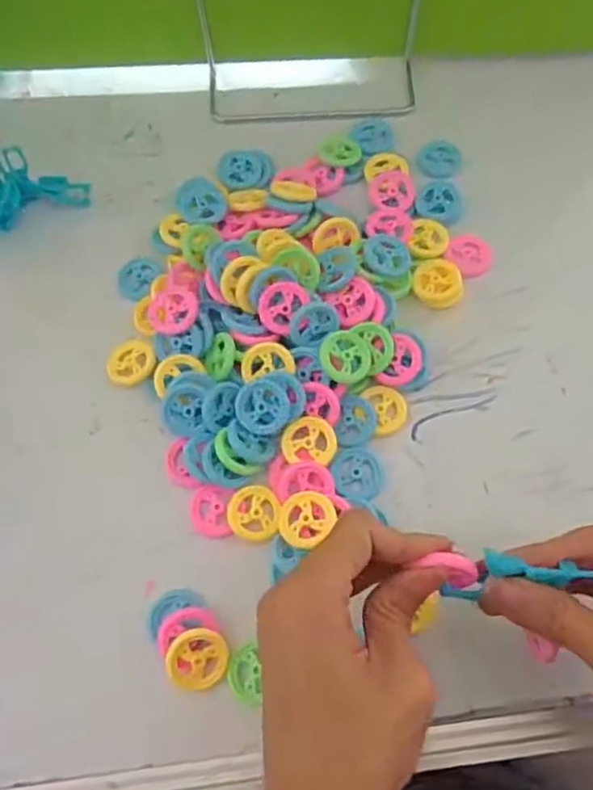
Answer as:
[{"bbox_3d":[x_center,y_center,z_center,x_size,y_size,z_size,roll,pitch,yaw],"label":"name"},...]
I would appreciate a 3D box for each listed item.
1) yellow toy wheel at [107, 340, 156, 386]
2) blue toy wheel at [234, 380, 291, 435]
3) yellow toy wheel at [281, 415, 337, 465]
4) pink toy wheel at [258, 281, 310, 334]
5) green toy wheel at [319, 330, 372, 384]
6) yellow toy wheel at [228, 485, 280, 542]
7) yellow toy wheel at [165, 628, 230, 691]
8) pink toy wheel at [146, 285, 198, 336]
[{"bbox_3d":[-0.098,-0.020,0.362,0.028,0.007,0.029,-1,67,2],"label":"yellow toy wheel"},{"bbox_3d":[-0.018,0.007,0.334,0.029,0.004,0.030,-1,83,6],"label":"blue toy wheel"},{"bbox_3d":[0.007,0.025,0.337,0.029,0.009,0.025,4,68,4],"label":"yellow toy wheel"},{"bbox_3d":[-0.009,-0.051,0.347,0.023,0.004,0.029,36,97,-3],"label":"pink toy wheel"},{"bbox_3d":[0.028,-0.021,0.340,0.030,0.007,0.029,1,87,-20],"label":"green toy wheel"},{"bbox_3d":[-0.023,0.062,0.323,0.026,0.004,0.028,-1,67,2],"label":"yellow toy wheel"},{"bbox_3d":[-0.047,0.127,0.294,0.029,0.004,0.028,2,83,-13],"label":"yellow toy wheel"},{"bbox_3d":[-0.072,-0.049,0.358,0.030,0.006,0.028,-1,86,8],"label":"pink toy wheel"}]

